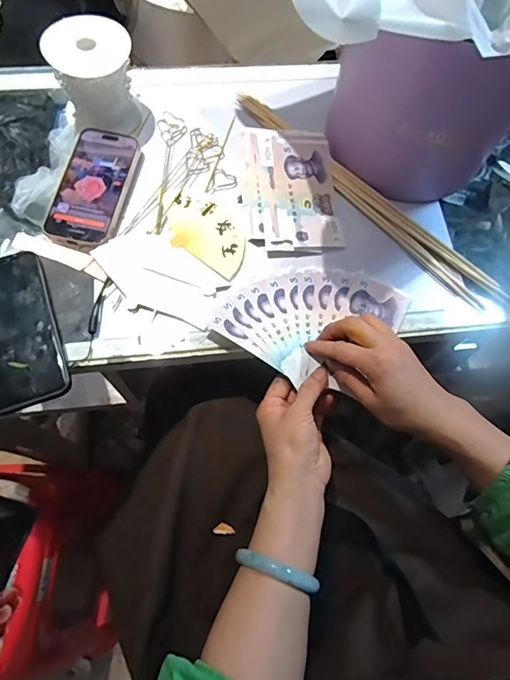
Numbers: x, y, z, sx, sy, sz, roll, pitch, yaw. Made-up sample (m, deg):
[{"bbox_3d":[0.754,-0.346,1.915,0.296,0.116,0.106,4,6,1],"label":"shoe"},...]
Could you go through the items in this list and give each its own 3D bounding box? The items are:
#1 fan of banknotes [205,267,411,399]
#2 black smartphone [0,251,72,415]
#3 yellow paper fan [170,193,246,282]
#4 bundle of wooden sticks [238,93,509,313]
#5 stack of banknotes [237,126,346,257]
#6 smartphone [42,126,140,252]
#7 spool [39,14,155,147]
[{"bbox_3d":[0.059,-0.029,0.460,0.157,0.017,0.144,31,70,9],"label":"fan of banknotes"},{"bbox_3d":[-0.234,-0.010,0.442,0.074,0.013,0.161,-19,70,-10],"label":"black smartphone"},{"bbox_3d":[-0.053,-0.119,0.496,0.109,0.004,0.066,33,71,10],"label":"yellow paper fan"},{"bbox_3d":[0.124,-0.172,0.523,0.395,0.014,0.040,42,72,13],"label":"bundle of wooden sticks"},{"bbox_3d":[0.039,-0.170,0.507,0.107,0.030,0.148,-4,69,-4],"label":"stack of banknotes"},{"bbox_3d":[-0.181,-0.173,0.507,0.076,0.015,0.150,12,68,2],"label":"smartphone"},{"bbox_3d":[-0.173,-0.288,0.509,0.089,0.098,0.085,1,68,-2],"label":"spool"}]

